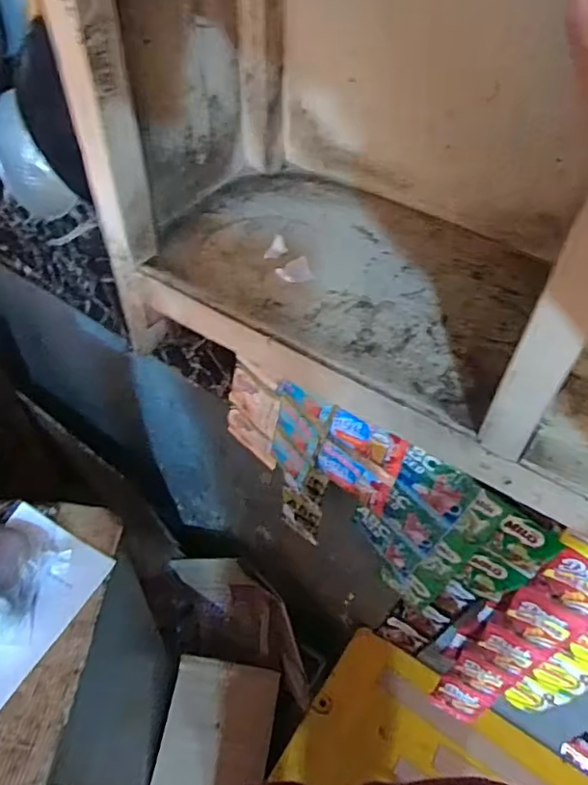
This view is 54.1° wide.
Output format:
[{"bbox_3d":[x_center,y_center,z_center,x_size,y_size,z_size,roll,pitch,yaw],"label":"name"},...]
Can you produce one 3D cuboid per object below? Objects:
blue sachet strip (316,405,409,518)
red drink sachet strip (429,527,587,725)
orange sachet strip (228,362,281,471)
[{"bbox_3d":[0.081,0.090,0.740,0.109,0.136,0.027,29,53,20],"label":"blue sachet strip"},{"bbox_3d":[0.312,0.373,0.826,0.091,0.602,0.028,28,53,20],"label":"red drink sachet strip"},{"bbox_3d":[-0.065,0.045,0.934,0.019,0.199,0.114,-35,59,-29],"label":"orange sachet strip"}]

